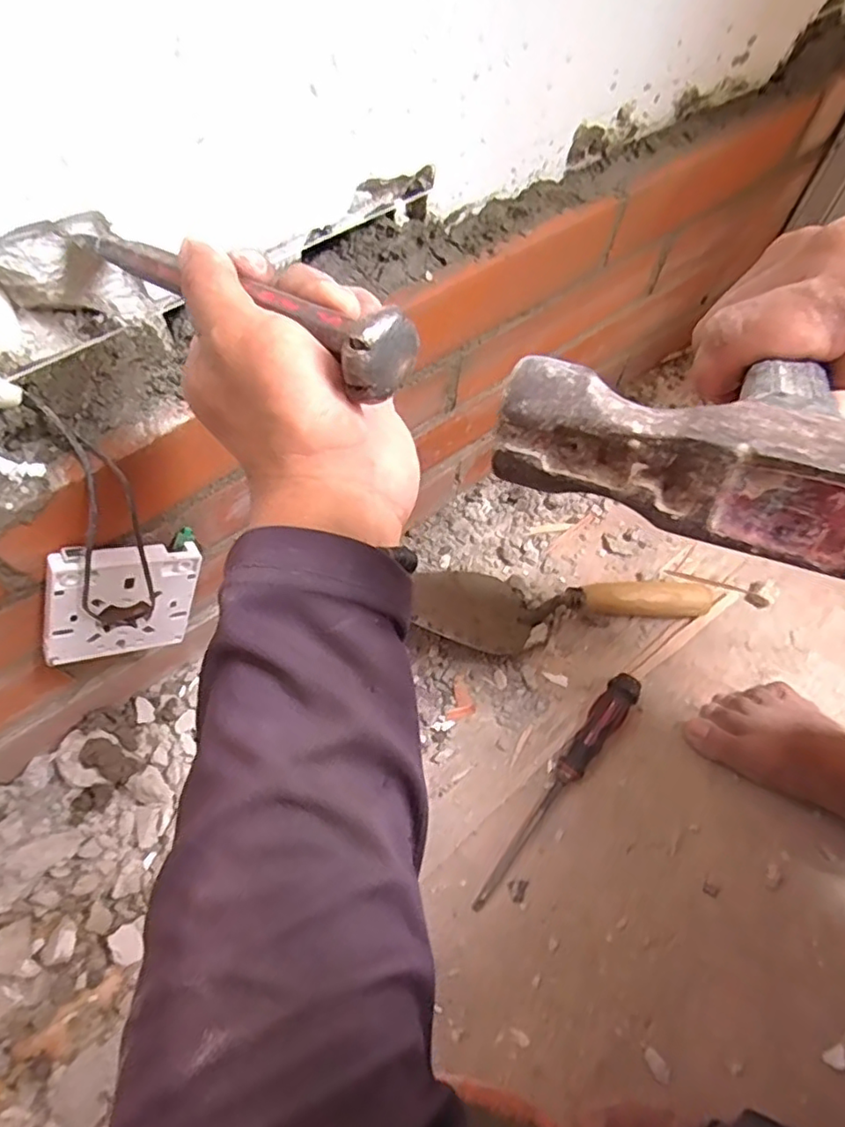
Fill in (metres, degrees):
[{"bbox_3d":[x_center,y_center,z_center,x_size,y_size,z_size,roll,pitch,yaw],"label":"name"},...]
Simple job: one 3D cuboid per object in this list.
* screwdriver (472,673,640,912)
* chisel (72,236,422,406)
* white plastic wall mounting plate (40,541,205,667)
[{"bbox_3d":[0.113,0.183,0.508,0.025,0.032,0.219,35,67,15],"label":"screwdriver"},{"bbox_3d":[-0.083,-0.103,0.234,0.194,0.022,0.023,30,65,29],"label":"chisel"},{"bbox_3d":[-0.194,0.027,0.403,0.086,0.091,0.016,-5,44,-39],"label":"white plastic wall mounting plate"}]

